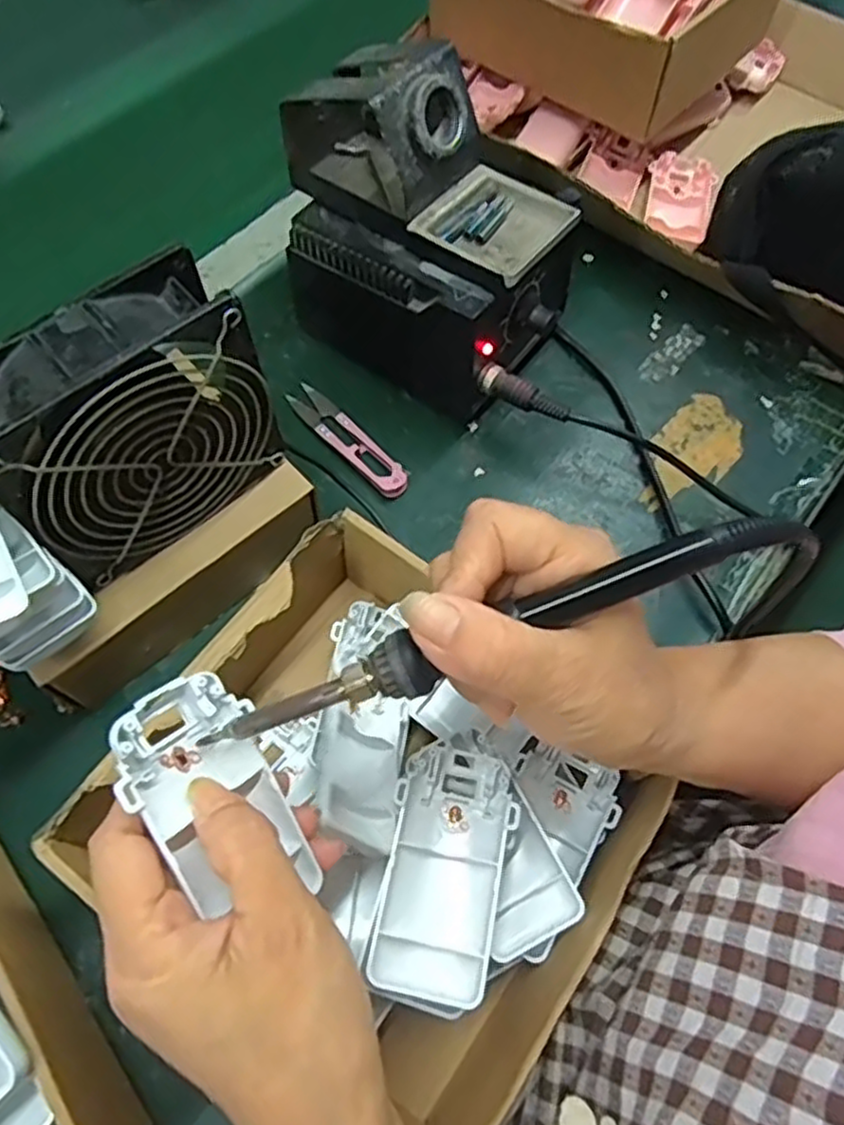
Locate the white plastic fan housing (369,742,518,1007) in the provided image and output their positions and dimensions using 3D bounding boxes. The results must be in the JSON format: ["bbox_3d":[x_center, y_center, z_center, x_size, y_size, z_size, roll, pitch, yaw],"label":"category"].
[{"bbox_3d":[0.010,0.124,0.301,0.047,0.012,0.096,10,59,9],"label":"white plastic fan housing"}]

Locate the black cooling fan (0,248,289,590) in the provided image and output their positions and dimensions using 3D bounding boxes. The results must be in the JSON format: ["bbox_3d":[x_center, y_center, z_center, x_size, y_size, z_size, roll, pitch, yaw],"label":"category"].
[{"bbox_3d":[-0.127,-0.058,0.326,0.117,0.114,0.042,-36,71,-17],"label":"black cooling fan"}]

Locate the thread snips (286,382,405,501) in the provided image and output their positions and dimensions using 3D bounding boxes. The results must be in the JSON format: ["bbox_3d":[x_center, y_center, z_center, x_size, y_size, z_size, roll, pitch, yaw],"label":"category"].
[{"bbox_3d":[-0.046,-0.079,0.460,0.023,0.010,0.103,-40,72,-19],"label":"thread snips"}]

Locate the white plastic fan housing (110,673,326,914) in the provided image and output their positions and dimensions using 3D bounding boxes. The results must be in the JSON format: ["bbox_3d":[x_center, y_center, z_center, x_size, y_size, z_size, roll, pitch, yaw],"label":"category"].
[{"bbox_3d":[-0.073,0.084,0.253,0.050,0.014,0.087,-27,96,-44],"label":"white plastic fan housing"}]

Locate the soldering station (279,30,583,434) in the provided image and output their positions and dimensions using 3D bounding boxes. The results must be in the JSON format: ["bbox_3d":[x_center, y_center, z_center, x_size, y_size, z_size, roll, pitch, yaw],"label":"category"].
[{"bbox_3d":[0.000,-0.197,0.438,0.174,0.161,0.110,32,67,13],"label":"soldering station"}]

